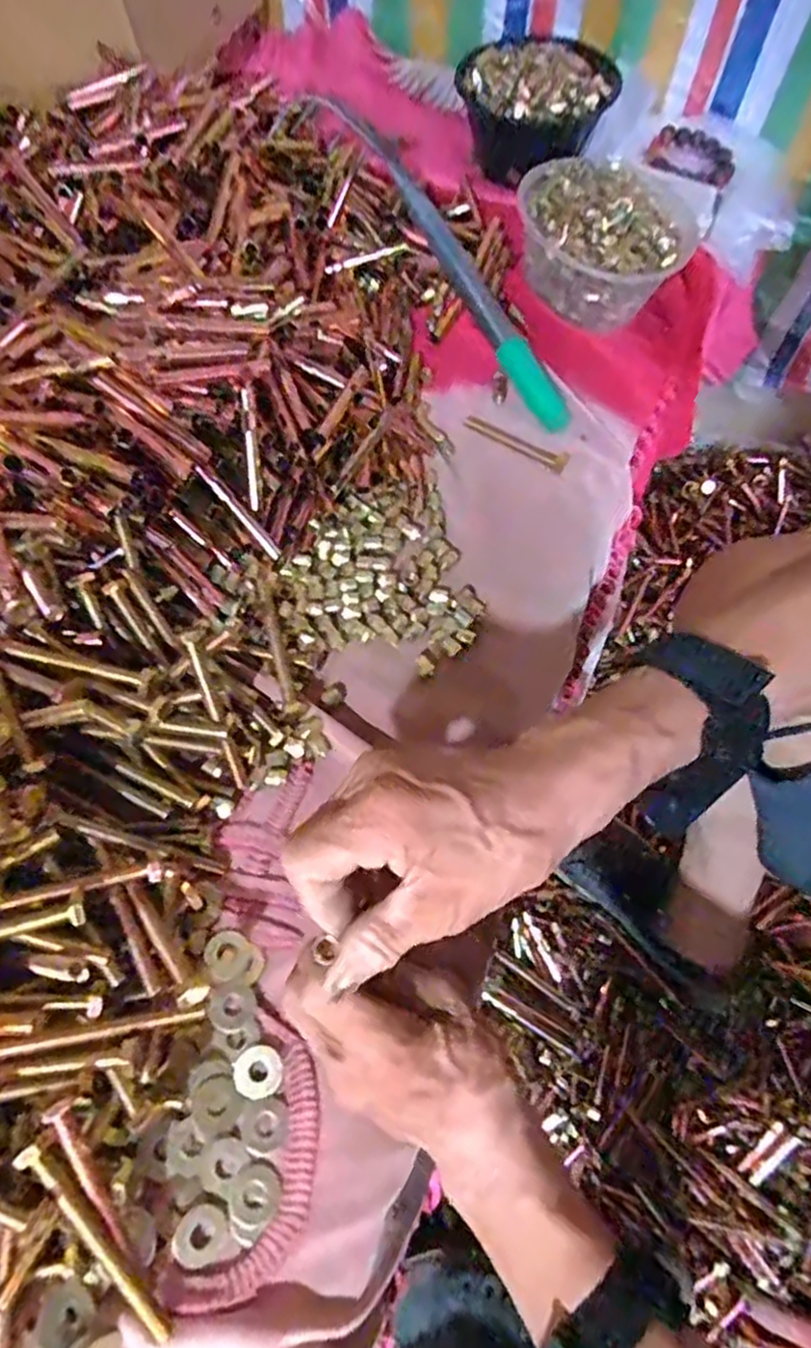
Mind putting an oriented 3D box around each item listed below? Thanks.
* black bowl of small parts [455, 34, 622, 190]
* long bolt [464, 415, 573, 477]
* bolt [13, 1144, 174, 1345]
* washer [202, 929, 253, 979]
[{"bbox_3d":[0.127,-0.583,0.712,0.148,0.092,0.130,21,63,7],"label":"black bowl of small parts"},{"bbox_3d":[0.093,-0.199,0.594,0.097,0.009,0.018,30,65,12],"label":"long bolt"},{"bbox_3d":[-0.136,0.250,0.306,0.008,0.011,0.106,-35,96,-19],"label":"bolt"},{"bbox_3d":[-0.100,0.159,0.393,0.025,0.004,0.024,1,63,-3],"label":"washer"}]

